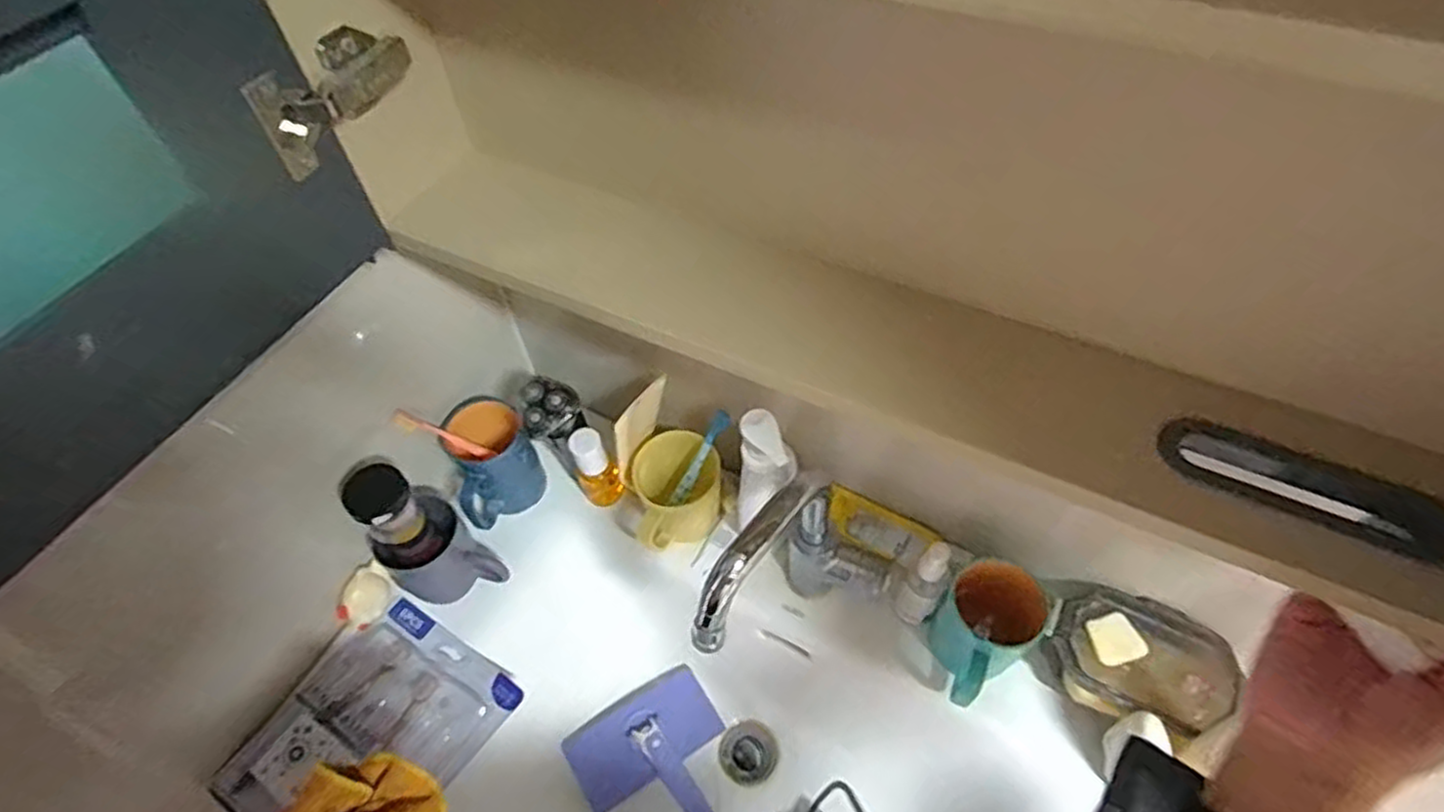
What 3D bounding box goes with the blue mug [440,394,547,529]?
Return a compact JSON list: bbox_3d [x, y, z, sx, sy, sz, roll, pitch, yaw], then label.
[{"bbox_3d":[-0.245,0.058,0.790,0.095,0.099,0.102,-30,58,-17],"label":"blue mug"}]

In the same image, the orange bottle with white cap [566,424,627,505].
[{"bbox_3d":[-0.132,0.066,0.781,0.041,0.104,0.035,-21,55,-12],"label":"orange bottle with white cap"}]

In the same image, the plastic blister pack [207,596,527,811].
[{"bbox_3d":[-0.317,0.297,0.675,0.182,0.035,0.208,25,59,20],"label":"plastic blister pack"}]

